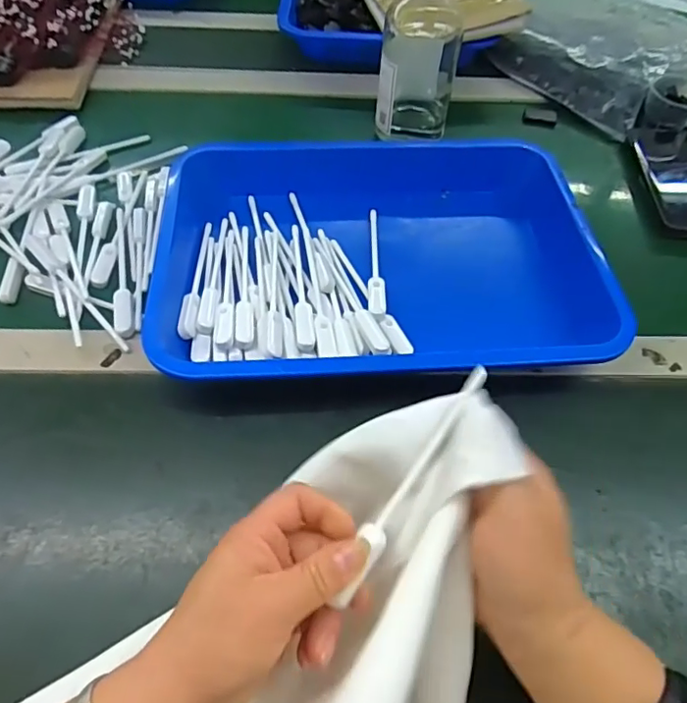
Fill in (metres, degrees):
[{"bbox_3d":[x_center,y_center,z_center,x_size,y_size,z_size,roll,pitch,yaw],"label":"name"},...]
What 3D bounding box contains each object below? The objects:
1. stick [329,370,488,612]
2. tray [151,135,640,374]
[{"bbox_3d":[0.035,0.065,0.283,0.013,0.007,0.137,31,82,16],"label":"stick"},{"bbox_3d":[0.027,-0.098,0.476,0.365,0.044,0.287,-3,57,-6],"label":"tray"}]

